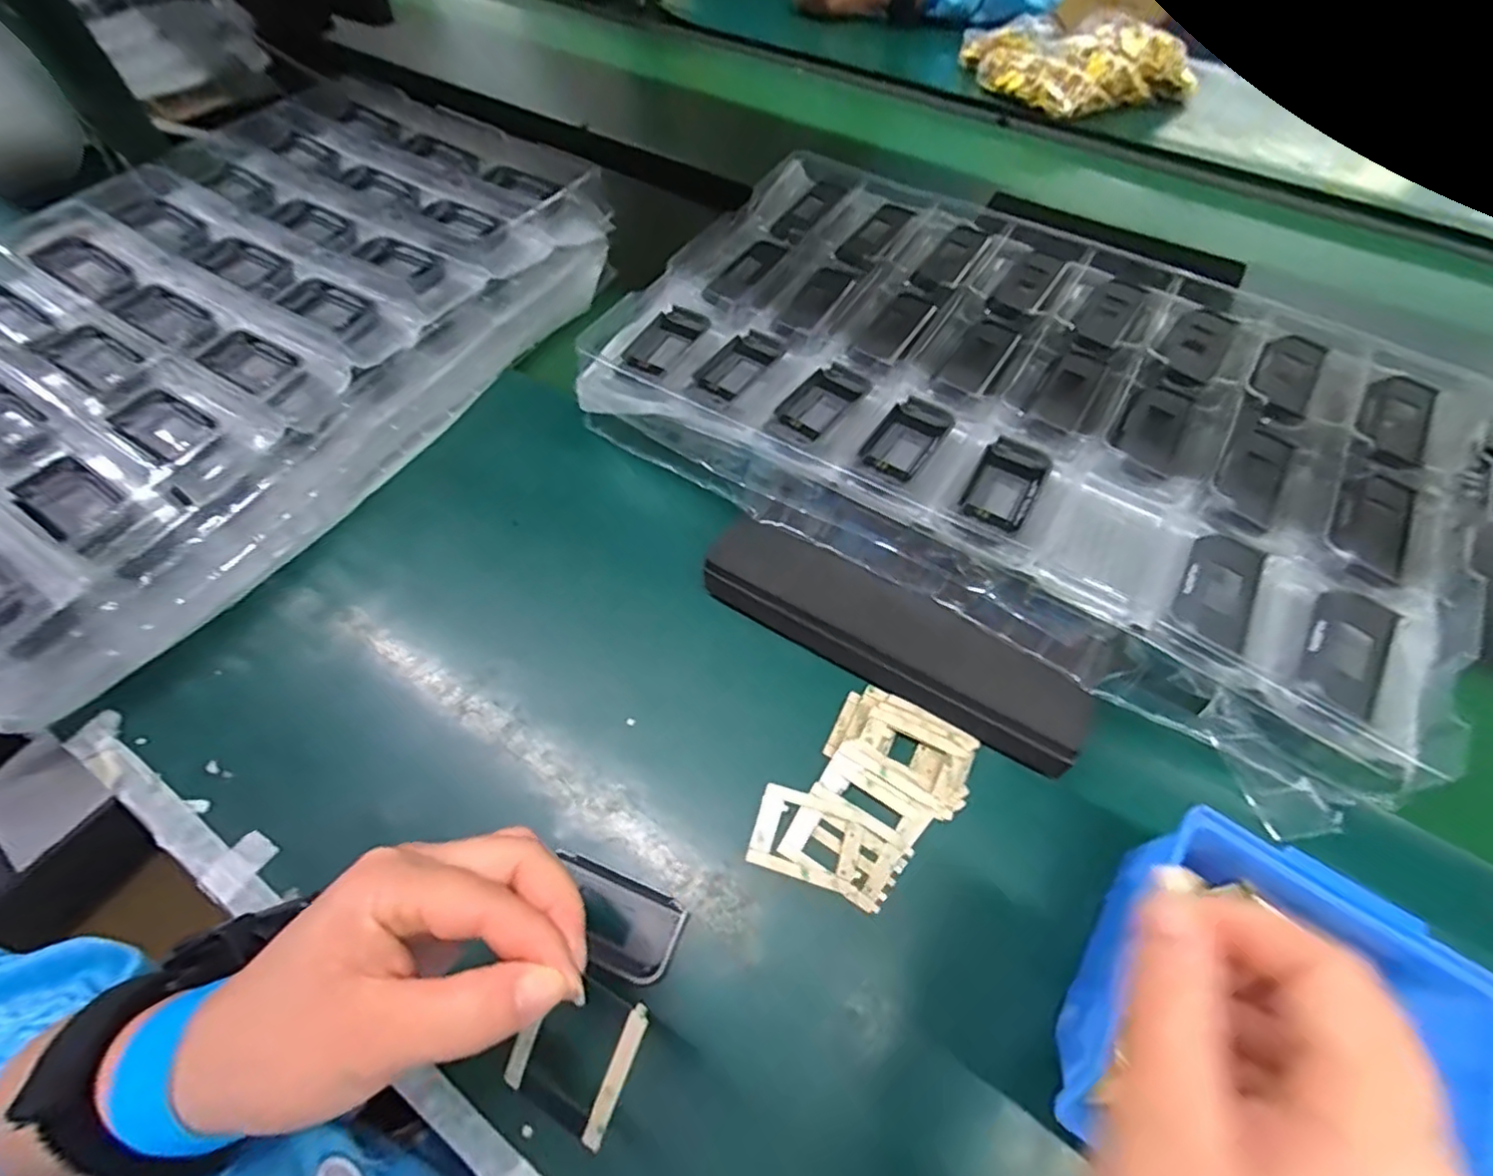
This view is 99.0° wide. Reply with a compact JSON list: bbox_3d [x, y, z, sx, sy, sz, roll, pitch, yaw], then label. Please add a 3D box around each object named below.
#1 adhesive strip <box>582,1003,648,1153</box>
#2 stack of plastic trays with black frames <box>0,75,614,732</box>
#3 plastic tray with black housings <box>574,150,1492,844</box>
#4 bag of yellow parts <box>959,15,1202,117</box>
[{"bbox_3d":[-0.042,0.159,0.207,0.006,0.004,0.052,22,96,13],"label":"adhesive strip"},{"bbox_3d":[-0.367,-0.185,0.475,0.309,0.109,0.513,29,64,17],"label":"stack of plastic trays with black frames"},{"bbox_3d":[0.168,-0.117,0.419,0.513,0.060,0.333,31,64,17],"label":"plastic tray with black housings"},{"bbox_3d":[0.409,-0.651,0.782,0.229,0.044,0.186,-21,61,-11],"label":"bag of yellow parts"}]

